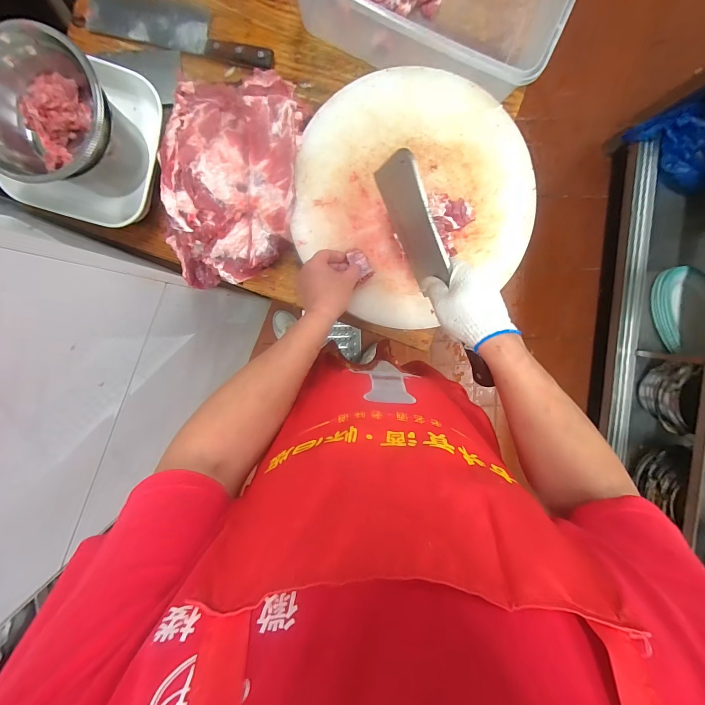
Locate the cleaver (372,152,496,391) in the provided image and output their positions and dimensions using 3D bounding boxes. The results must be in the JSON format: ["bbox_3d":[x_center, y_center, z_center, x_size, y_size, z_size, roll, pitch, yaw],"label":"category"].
[{"bbox_3d":[0.119,-0.112,0.475,0.026,0.102,0.337,-25,95,-1],"label":"cleaver"}]

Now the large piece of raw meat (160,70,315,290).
[{"bbox_3d":[-0.185,-0.276,0.537,0.182,0.132,0.341,11,95,-5],"label":"large piece of raw meat"}]

